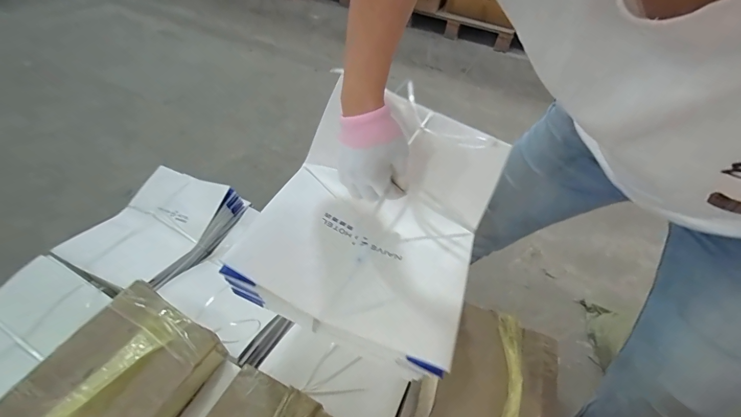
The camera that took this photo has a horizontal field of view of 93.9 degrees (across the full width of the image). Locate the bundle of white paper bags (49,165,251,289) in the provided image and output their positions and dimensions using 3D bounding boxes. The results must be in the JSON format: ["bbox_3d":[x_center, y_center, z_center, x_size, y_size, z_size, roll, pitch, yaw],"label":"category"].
[{"bbox_3d":[-0.520,0.051,0.871,0.264,0.085,0.326,24,57,11],"label":"bundle of white paper bags"}]

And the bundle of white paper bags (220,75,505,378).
[{"bbox_3d":[0.013,-0.002,0.441,0.253,0.067,0.322,25,61,3],"label":"bundle of white paper bags"}]

